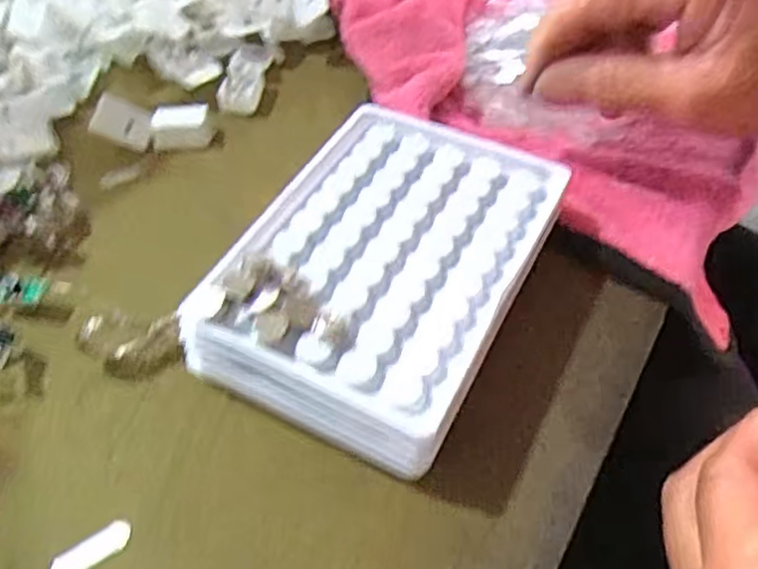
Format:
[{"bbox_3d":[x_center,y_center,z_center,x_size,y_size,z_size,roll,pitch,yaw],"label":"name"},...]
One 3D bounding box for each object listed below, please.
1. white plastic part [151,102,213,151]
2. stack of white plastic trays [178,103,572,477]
[{"bbox_3d":[-0.094,-0.074,0.324,0.027,0.014,0.019,0,50,-1],"label":"white plastic part"},{"bbox_3d":[0.004,-0.007,0.254,0.093,0.036,0.132,23,54,17],"label":"stack of white plastic trays"}]

